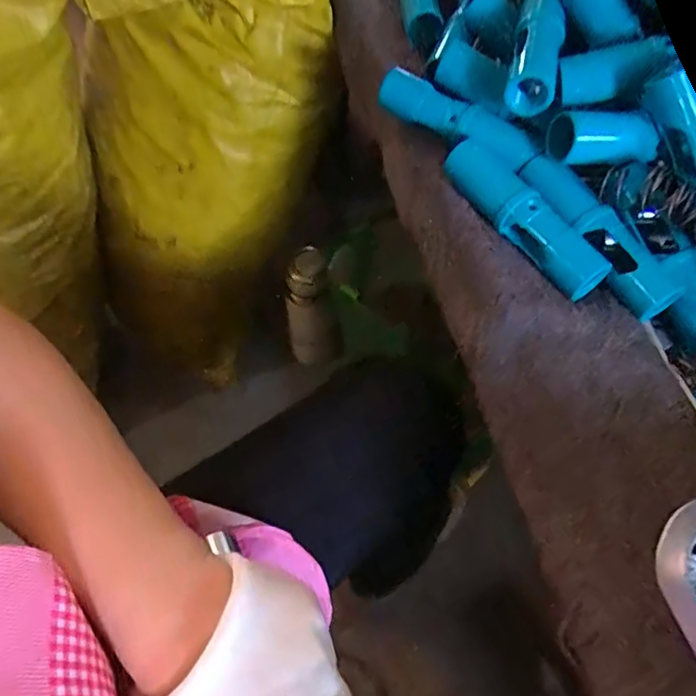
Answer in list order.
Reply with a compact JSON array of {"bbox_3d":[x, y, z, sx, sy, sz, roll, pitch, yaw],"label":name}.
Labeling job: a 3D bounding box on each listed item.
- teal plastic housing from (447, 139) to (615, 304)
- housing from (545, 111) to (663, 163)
[{"bbox_3d":[0.105,-0.079,0.350,0.025,0.029,0.118,-34,67,-19],"label":"teal plastic housing"},{"bbox_3d":[0.154,-0.126,0.343,0.063,0.023,0.025,3,60,0],"label":"housing"}]

